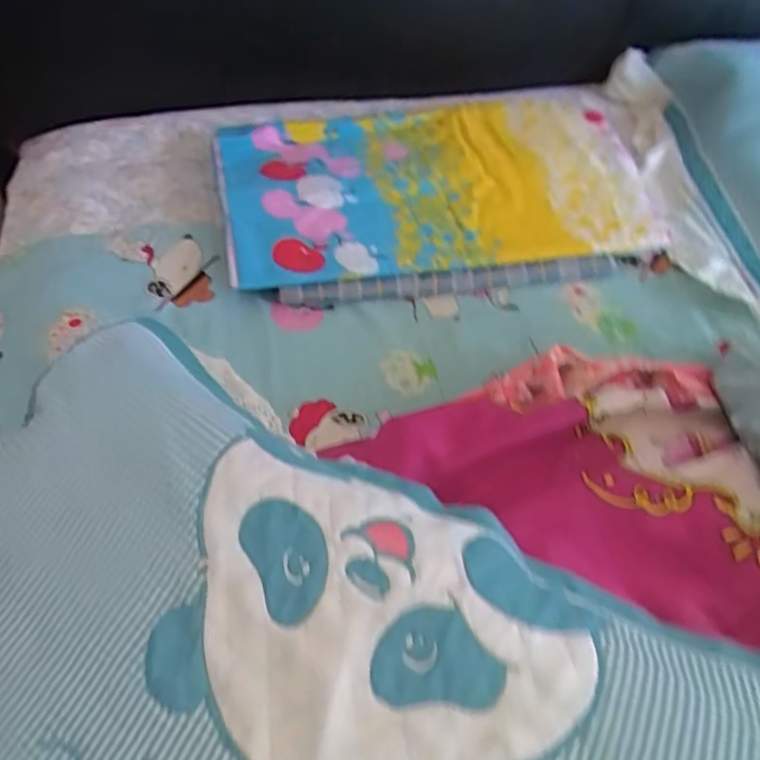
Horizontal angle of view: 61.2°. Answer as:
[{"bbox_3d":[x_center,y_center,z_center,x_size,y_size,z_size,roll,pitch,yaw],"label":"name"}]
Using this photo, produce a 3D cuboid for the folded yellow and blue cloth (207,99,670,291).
[{"bbox_3d":[0.081,-0.255,0.836,0.561,0.046,0.294,-8,57,-10],"label":"folded yellow and blue cloth"}]

